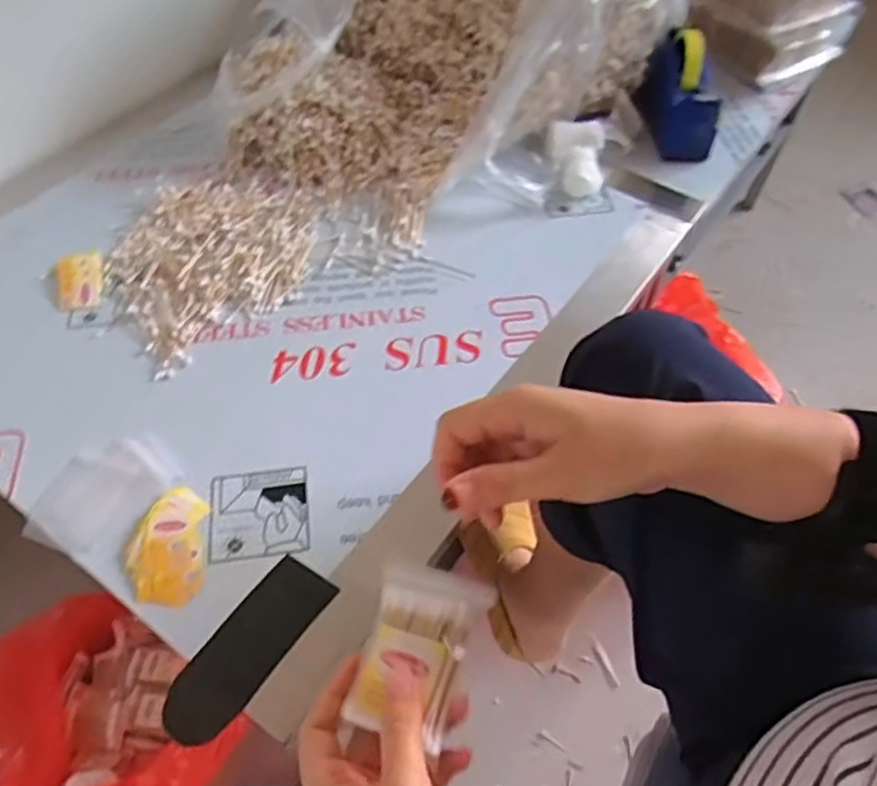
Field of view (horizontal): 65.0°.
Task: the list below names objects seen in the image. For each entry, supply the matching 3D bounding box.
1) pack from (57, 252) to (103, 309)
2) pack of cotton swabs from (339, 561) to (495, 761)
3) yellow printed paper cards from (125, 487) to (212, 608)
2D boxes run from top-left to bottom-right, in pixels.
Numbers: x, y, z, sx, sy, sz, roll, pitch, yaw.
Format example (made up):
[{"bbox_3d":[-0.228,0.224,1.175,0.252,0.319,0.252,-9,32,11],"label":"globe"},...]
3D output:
[{"bbox_3d":[-0.428,-0.135,0.820,0.052,0.008,0.084,-12,55,-10],"label":"pack"},{"bbox_3d":[-0.013,0.133,0.362,0.062,0.011,0.082,12,63,26],"label":"pack of cotton swabs"},{"bbox_3d":[-0.244,0.138,0.625,0.064,0.015,0.108,-5,54,-5],"label":"yellow printed paper cards"}]

